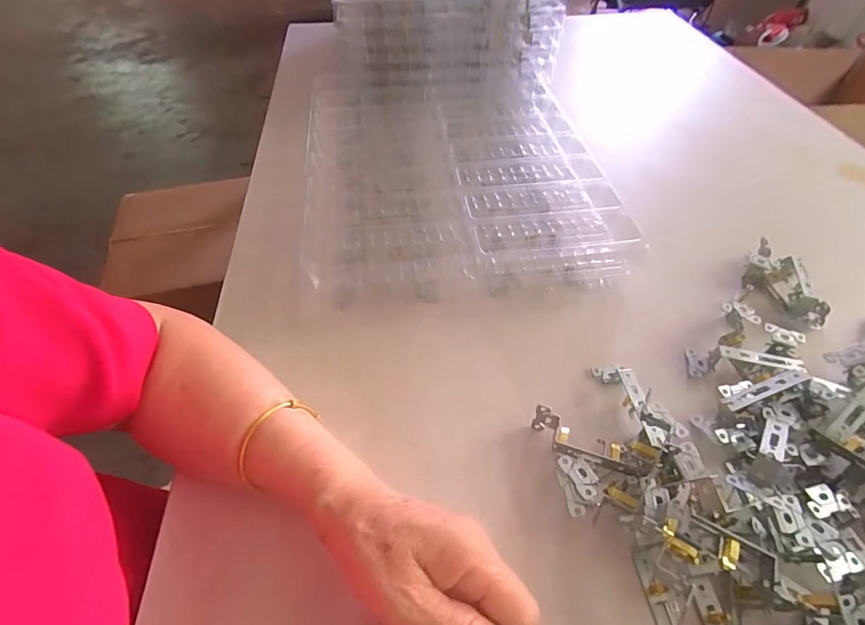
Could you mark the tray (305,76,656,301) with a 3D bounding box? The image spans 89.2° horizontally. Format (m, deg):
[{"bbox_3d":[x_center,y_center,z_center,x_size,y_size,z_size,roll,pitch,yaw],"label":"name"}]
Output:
[{"bbox_3d":[0.018,-0.178,0.551,0.342,0.066,0.383,-6,50,-4],"label":"tray"}]

